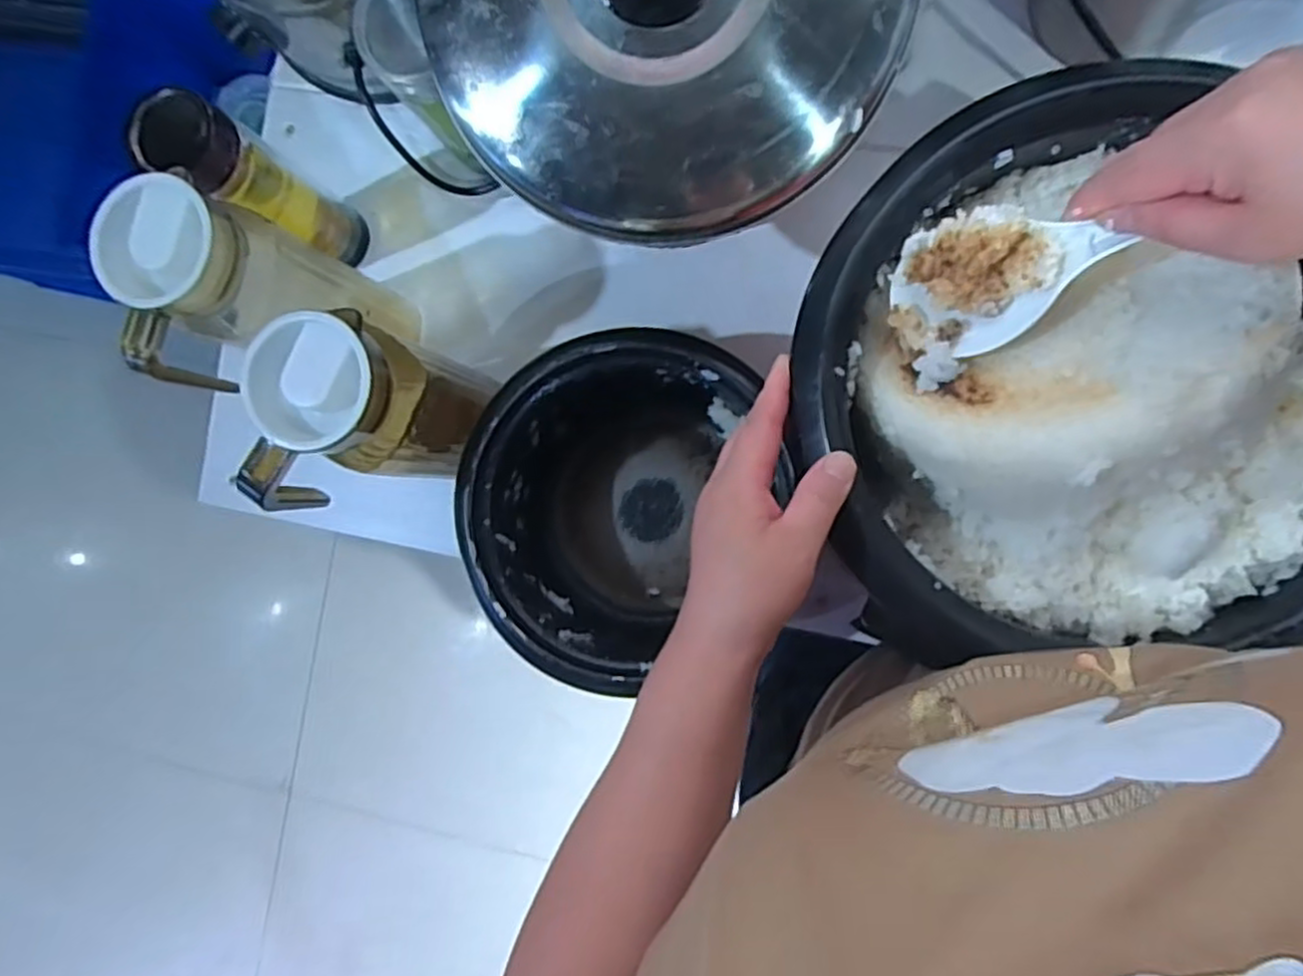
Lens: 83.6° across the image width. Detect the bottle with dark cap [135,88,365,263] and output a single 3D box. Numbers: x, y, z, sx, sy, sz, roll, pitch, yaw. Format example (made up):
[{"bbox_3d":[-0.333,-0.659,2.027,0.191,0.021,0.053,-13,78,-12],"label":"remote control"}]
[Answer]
[{"bbox_3d":[-0.290,-0.224,0.555,0.054,0.190,0.056,0,89,8],"label":"bottle with dark cap"}]

